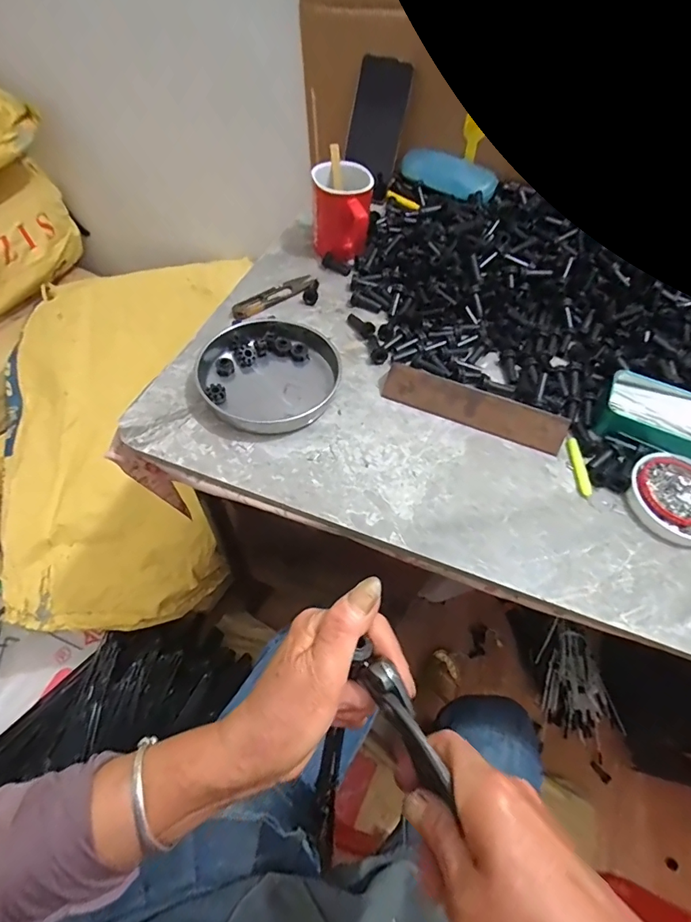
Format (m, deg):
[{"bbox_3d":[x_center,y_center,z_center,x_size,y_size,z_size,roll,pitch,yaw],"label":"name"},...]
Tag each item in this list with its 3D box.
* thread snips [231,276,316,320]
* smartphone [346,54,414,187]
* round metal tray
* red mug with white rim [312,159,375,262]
[{"bbox_3d":[-0.086,-0.200,0.532,0.113,0.011,0.028,-37,66,-24],"label":"thread snips"},{"bbox_3d":[0.047,-0.495,0.644,0.072,0.136,0.013,6,50,-12],"label":"smartphone"},{"bbox_3d":[-0.078,-0.096,0.454,0.141,0.021,0.145,2,56,-3],"label":"round metal tray"},{"bbox_3d":[-0.005,-0.308,0.552,0.071,0.079,0.107,-1,57,-5],"label":"red mug with white rim"}]

